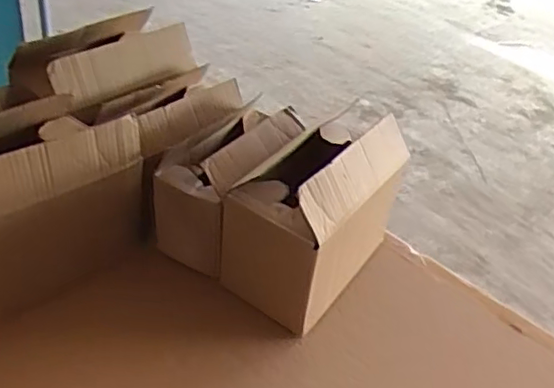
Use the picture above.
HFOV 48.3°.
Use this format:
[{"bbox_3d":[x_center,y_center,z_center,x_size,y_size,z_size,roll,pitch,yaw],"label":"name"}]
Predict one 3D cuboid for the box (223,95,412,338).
[{"bbox_3d":[0.047,0.022,0.797,0.136,0.210,0.212,30,44,23],"label":"box"}]

